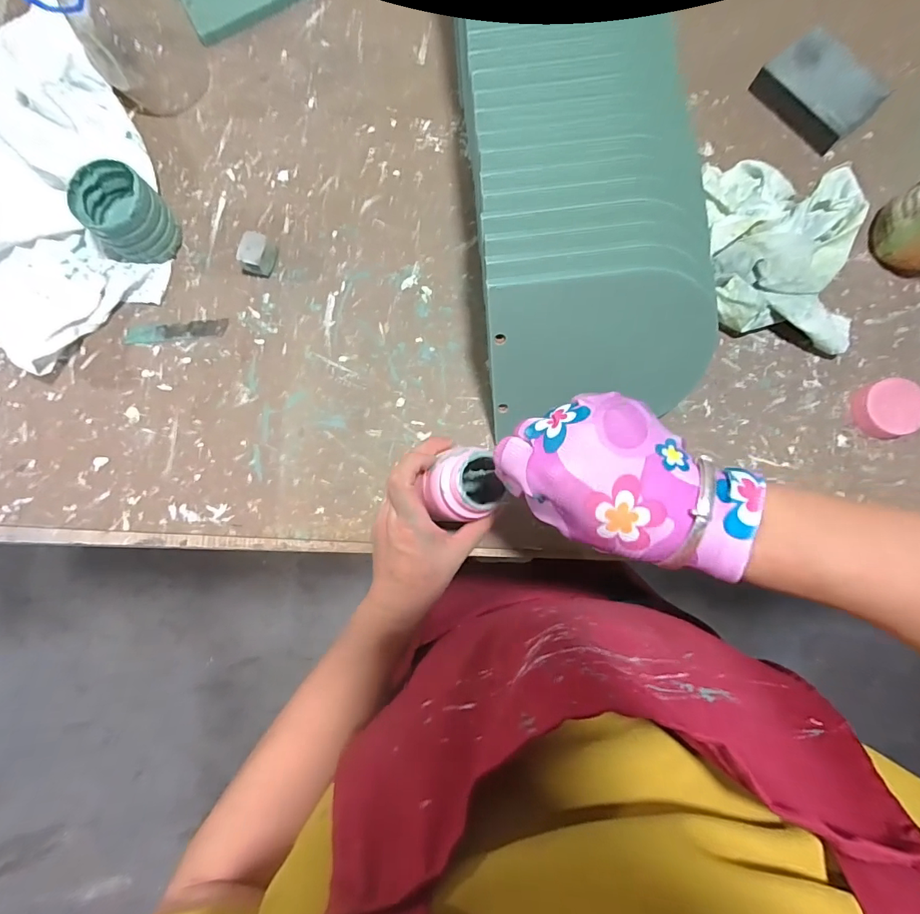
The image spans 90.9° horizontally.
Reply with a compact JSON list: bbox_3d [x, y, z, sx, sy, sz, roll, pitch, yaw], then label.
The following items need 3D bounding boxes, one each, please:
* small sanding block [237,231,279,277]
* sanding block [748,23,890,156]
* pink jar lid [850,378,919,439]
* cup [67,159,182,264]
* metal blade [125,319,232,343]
[{"bbox_3d":[-0.190,-0.192,0.426,0.025,0.027,0.035,13,85,4],"label":"small sanding block"},{"bbox_3d":[0.329,-0.336,0.417,0.061,0.034,0.095,-40,85,-2],"label":"sanding block"},{"bbox_3d":[0.363,-0.041,0.383,0.045,0.023,0.048,0,85,3],"label":"pink jar lid"},{"bbox_3d":[-0.305,-0.220,0.420,0.065,0.066,0.076,33,87,5],"label":"cup"},{"bbox_3d":[-0.274,-0.121,0.436,0.101,0.004,0.017,-5,85,2],"label":"metal blade"}]

